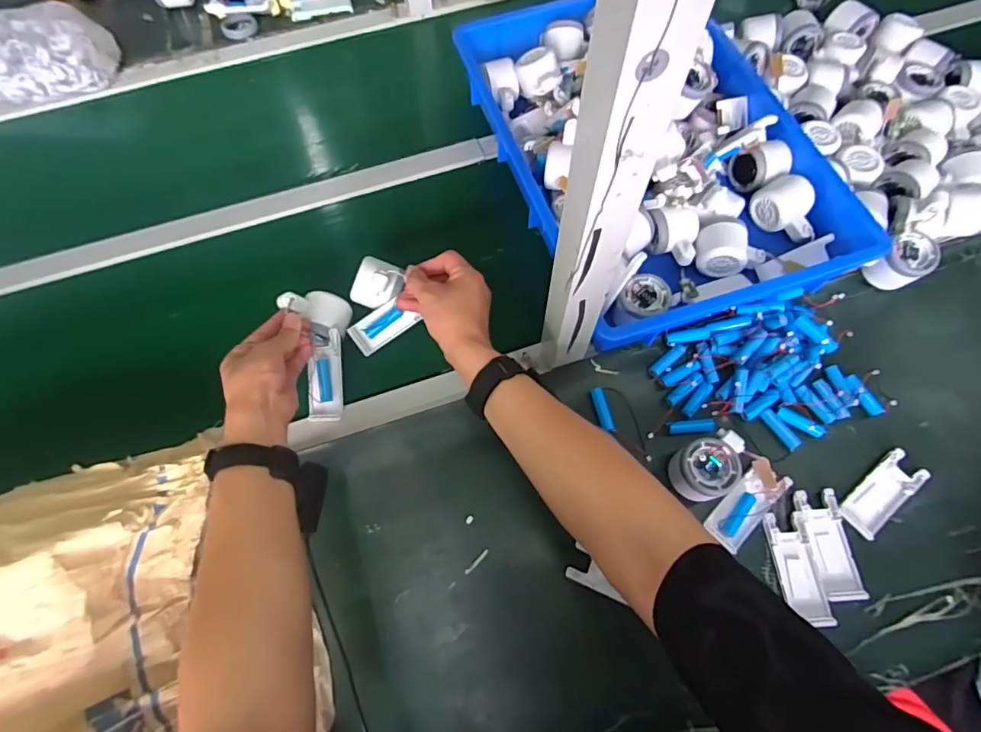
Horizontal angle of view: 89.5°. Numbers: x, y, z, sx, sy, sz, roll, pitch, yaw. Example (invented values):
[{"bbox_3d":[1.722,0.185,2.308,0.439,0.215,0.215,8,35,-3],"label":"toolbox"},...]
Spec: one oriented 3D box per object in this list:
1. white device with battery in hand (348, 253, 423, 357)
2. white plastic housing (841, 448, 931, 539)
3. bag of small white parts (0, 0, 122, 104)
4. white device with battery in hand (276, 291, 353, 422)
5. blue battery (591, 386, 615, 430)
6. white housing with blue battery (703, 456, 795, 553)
[{"bbox_3d":[-0.144,-0.071,0.594,0.109,0.040,0.093,-36,102,13],"label":"white device with battery in hand"},{"bbox_3d":[0.415,0.136,0.521,0.099,0.014,0.042,-41,72,-13],"label":"white plastic housing"},{"bbox_3d":[-0.748,-0.489,0.779,0.296,0.070,0.139,-2,67,0],"label":"bag of small white parts"},{"bbox_3d":[-0.201,-0.012,0.582,0.063,0.049,0.151,-5,86,0],"label":"white device with battery in hand"},{"bbox_3d":[0.126,0.050,0.560,0.013,0.017,0.051,-15,69,-3],"label":"blue battery"},{"bbox_3d":[0.267,0.143,0.512,0.097,0.019,0.041,-42,73,-13],"label":"white housing with blue battery"}]

